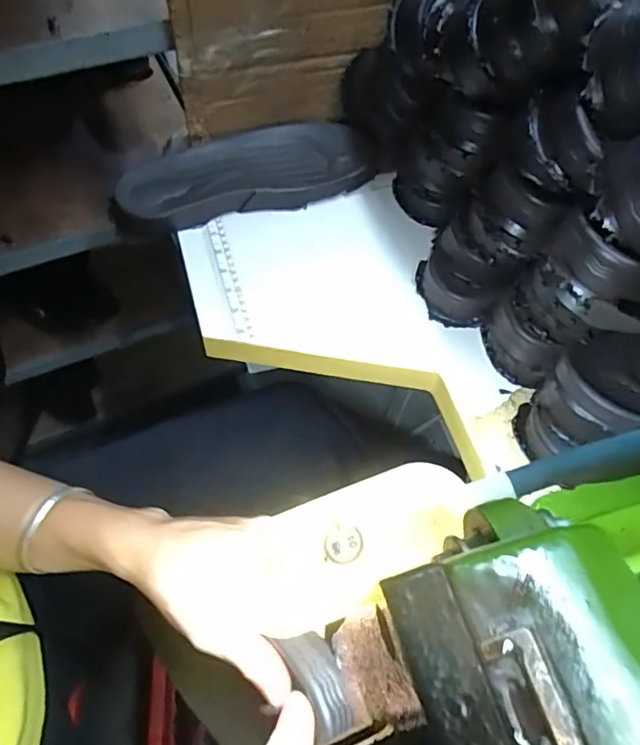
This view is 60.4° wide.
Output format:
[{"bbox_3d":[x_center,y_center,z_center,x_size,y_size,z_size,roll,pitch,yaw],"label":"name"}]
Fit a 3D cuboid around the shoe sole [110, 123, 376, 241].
[{"bbox_3d":[-0.087,-0.223,0.615,0.284,0.033,0.108,-13,63,-9],"label":"shoe sole"}]

